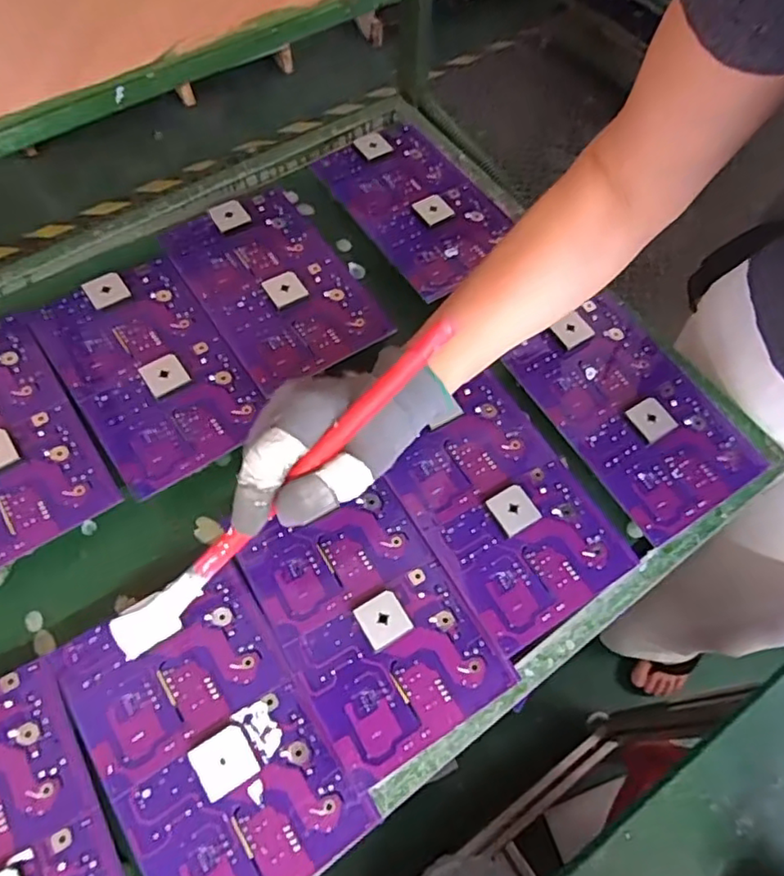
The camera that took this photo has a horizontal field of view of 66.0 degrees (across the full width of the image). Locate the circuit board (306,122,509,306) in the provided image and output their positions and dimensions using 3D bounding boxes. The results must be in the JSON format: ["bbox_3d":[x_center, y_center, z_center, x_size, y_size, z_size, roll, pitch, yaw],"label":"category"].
[{"bbox_3d":[0.023,-0.234,0.574,0.123,0.015,0.194,-33,72,-16],"label":"circuit board"}]

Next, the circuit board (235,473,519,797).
[{"bbox_3d":[-0.013,0.120,0.406,0.122,0.009,0.167,-27,70,-15],"label":"circuit board"}]

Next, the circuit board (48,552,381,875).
[{"bbox_3d":[-0.113,0.186,0.374,0.124,0.011,0.191,-30,71,-16],"label":"circuit board"}]

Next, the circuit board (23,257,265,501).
[{"bbox_3d":[-0.194,-0.059,0.478,0.120,0.011,0.193,-33,72,-17],"label":"circuit board"}]

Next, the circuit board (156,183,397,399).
[{"bbox_3d":[-0.101,-0.140,0.522,0.128,0.012,0.196,-29,71,-15],"label":"circuit board"}]

